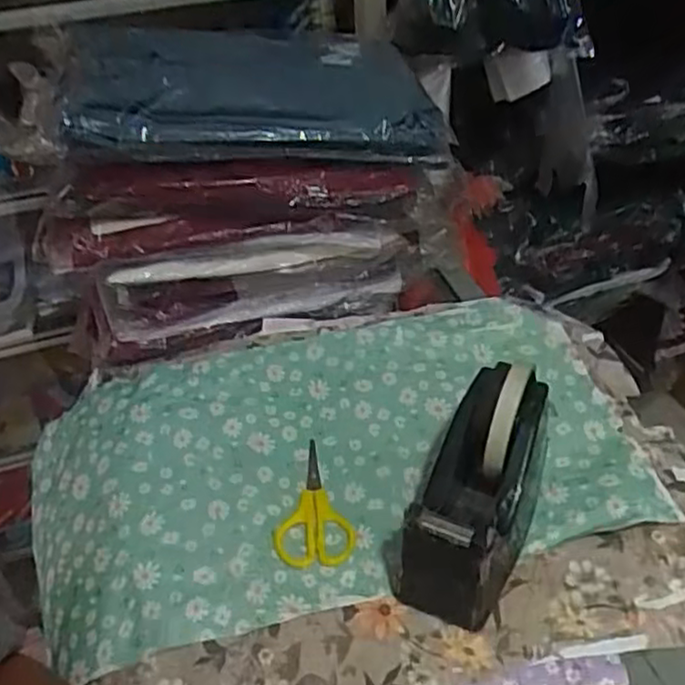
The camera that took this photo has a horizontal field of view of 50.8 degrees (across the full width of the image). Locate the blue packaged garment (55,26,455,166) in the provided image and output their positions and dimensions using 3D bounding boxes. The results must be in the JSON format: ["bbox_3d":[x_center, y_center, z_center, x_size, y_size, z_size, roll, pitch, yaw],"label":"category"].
[{"bbox_3d":[-0.075,-0.220,0.621,0.324,0.046,0.152,3,59,-5],"label":"blue packaged garment"}]

